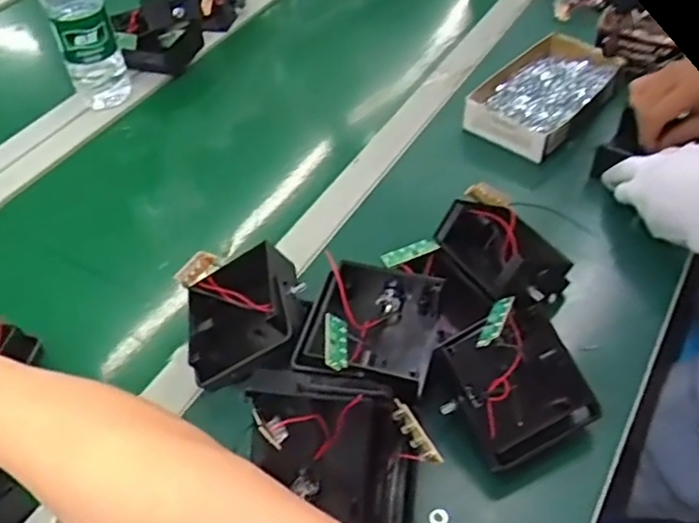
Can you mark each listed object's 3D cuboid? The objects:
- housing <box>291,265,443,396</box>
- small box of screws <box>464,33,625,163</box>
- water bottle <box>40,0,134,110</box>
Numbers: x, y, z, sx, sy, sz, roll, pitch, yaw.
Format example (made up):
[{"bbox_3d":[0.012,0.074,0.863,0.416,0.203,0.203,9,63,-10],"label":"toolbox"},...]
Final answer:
[{"bbox_3d":[0.017,0.056,0.493,0.087,0.058,0.107,9,48,12],"label":"housing"},{"bbox_3d":[0.212,-0.190,0.744,0.111,0.032,0.178,31,56,28],"label":"small box of screws"},{"bbox_3d":[-0.302,-0.273,0.753,0.065,0.212,0.067,-16,48,-11],"label":"water bottle"}]

